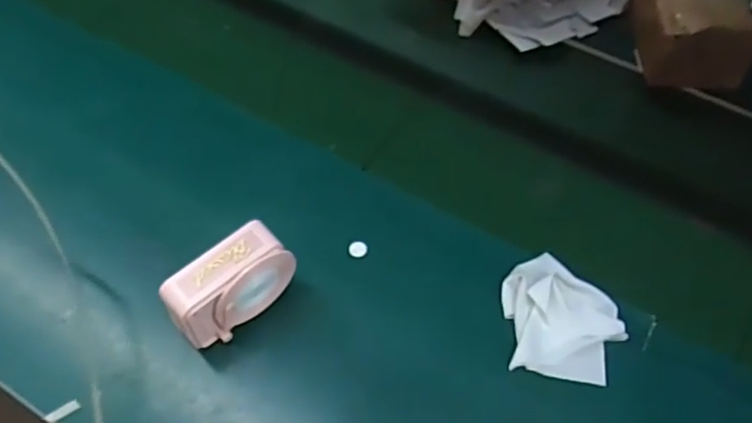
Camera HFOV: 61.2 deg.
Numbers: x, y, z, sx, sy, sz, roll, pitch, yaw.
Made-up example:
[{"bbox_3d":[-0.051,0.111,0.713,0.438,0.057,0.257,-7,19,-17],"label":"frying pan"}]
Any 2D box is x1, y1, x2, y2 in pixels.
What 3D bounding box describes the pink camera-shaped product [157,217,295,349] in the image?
[{"bbox_3d":[-0.155,0.085,0.687,0.133,0.109,0.051,-38,65,-25],"label":"pink camera-shaped product"}]

